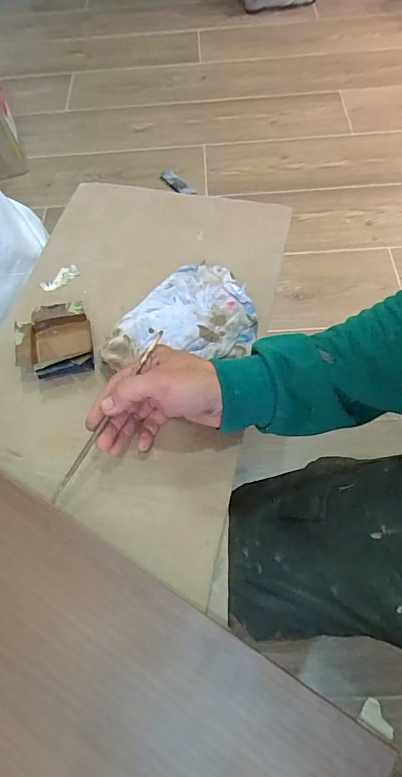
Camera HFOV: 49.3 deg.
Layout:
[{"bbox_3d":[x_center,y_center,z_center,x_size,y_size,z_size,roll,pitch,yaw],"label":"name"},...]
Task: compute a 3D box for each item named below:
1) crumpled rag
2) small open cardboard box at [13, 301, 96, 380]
[{"bbox_3d":[-0.026,-0.083,0.478,0.163,0.028,0.123,-13,61,-5],"label":"crumpled rag"},{"bbox_3d":[-0.157,-0.048,0.469,0.075,0.033,0.087,-14,62,-5],"label":"small open cardboard box"}]

